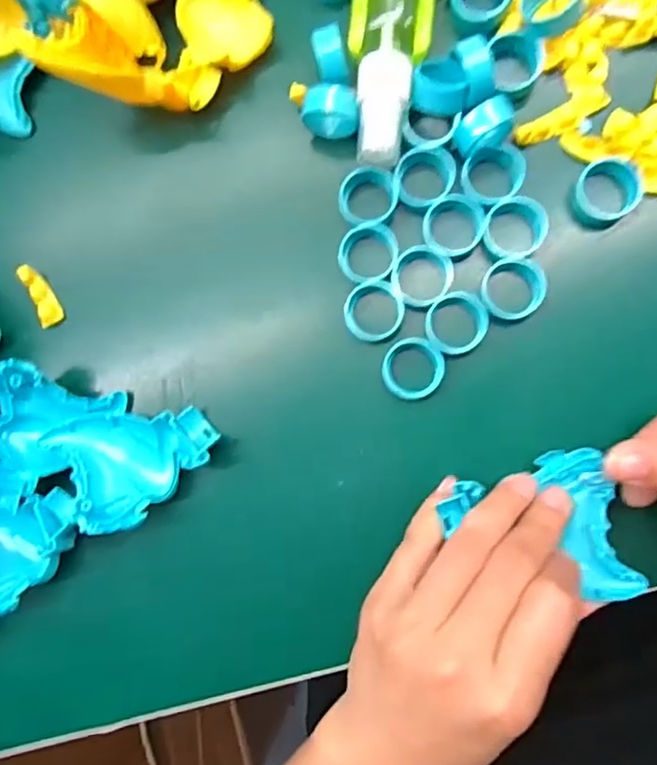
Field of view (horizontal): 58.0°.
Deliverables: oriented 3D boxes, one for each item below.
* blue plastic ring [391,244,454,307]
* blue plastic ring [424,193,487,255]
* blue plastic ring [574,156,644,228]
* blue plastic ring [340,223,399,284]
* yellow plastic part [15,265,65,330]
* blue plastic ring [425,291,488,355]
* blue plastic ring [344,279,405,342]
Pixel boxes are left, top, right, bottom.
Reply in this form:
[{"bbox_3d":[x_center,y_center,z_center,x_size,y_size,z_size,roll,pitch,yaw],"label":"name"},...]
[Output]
[{"bbox_3d":[0.042,-0.046,0.263,0.026,0.014,0.026,0,87,9],"label":"blue plastic ring"},{"bbox_3d":[0.056,-0.068,0.262,0.027,0.016,0.025,0,87,9],"label":"blue plastic ring"},{"bbox_3d":[0.118,-0.081,0.253,0.027,0.011,0.026,0,87,9],"label":"blue plastic ring"},{"bbox_3d":[0.018,-0.057,0.266,0.026,0.013,0.025,0,87,9],"label":"blue plastic ring"},{"bbox_3d":[-0.140,-0.043,0.289,0.010,0.010,0.031,-25,97,7],"label":"yellow plastic part"},{"bbox_3d":[0.056,-0.026,0.260,0.026,0.013,0.026,0,87,9],"label":"blue plastic ring"},{"bbox_3d":[0.021,-0.031,0.265,0.026,0.013,0.026,0,87,9],"label":"blue plastic ring"}]

